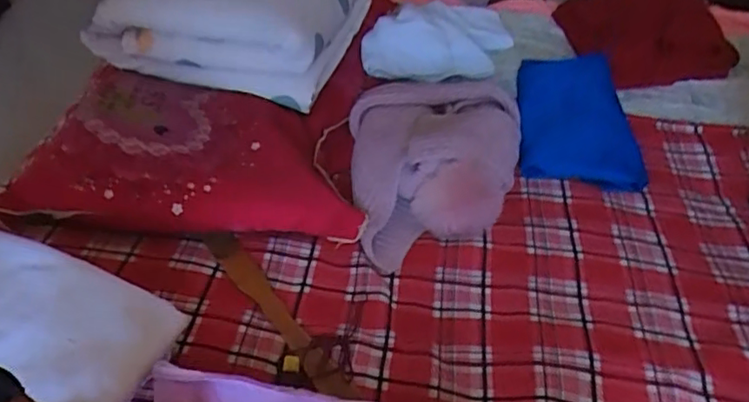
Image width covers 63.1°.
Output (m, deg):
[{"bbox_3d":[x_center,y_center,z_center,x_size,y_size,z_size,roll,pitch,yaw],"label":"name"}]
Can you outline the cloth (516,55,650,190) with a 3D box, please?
[{"bbox_3d":[0.304,-0.132,0.926,0.166,0.032,0.298,7,44,5],"label":"cloth"}]

